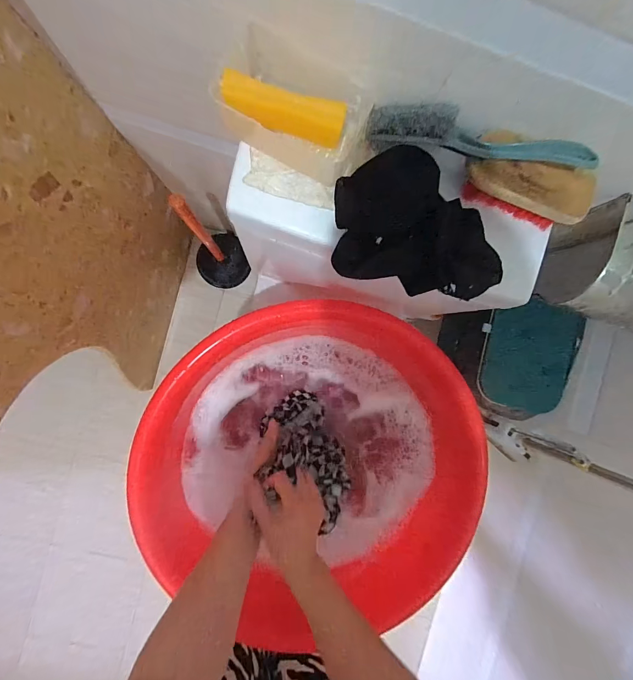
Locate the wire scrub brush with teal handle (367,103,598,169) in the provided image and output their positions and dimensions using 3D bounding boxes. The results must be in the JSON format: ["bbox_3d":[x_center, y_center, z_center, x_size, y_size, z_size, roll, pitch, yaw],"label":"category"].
[{"bbox_3d":[0.144,-0.182,0.295,0.188,0.039,0.032,14,91,-5],"label":"wire scrub brush with teal handle"}]

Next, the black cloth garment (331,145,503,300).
[{"bbox_3d":[0.100,-0.111,0.325,0.164,0.037,0.118,14,91,-5],"label":"black cloth garment"}]

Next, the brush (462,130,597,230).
[{"bbox_3d":[0.209,-0.155,0.336,0.118,0.042,0.064,27,90,-5],"label":"brush"}]

